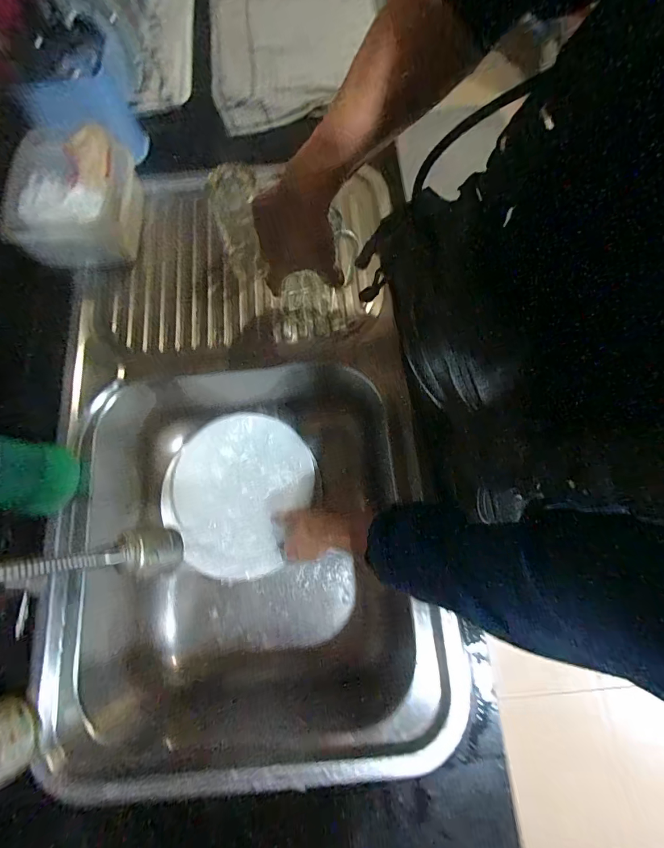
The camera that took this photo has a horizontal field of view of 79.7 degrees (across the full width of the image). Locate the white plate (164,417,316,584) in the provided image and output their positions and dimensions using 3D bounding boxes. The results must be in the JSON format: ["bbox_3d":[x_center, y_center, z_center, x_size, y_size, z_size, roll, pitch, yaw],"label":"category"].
[{"bbox_3d":[-0.160,0.107,0.666,0.234,0.034,0.260,26,76,9],"label":"white plate"}]

